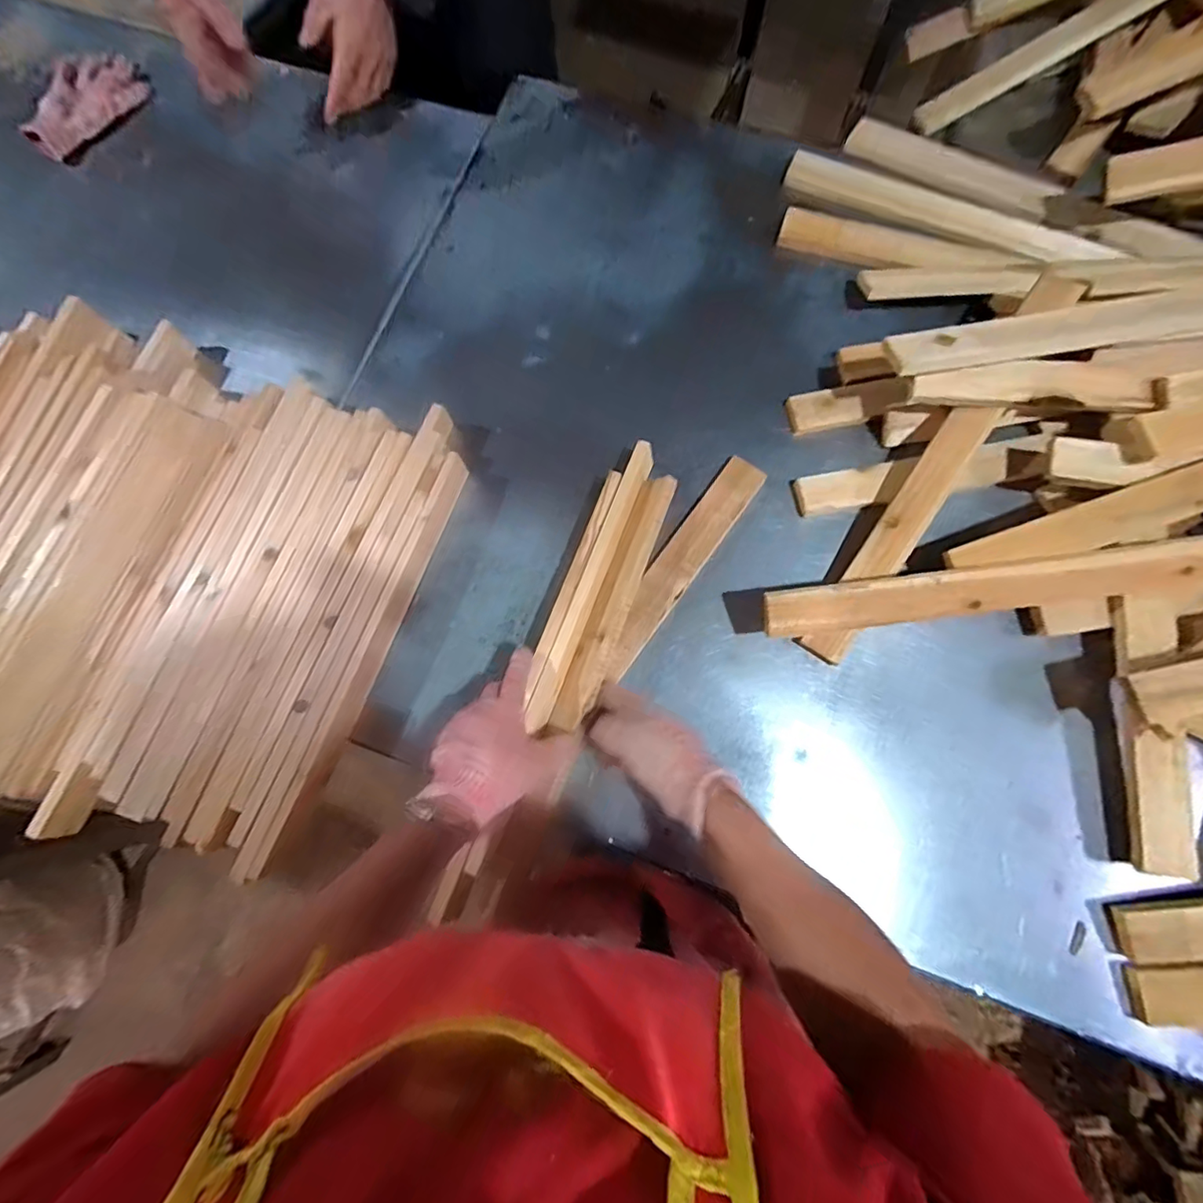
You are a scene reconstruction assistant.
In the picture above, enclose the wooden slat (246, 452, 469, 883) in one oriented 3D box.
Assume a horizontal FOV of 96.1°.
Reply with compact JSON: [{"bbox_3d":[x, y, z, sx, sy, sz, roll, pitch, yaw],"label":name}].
[{"bbox_3d":[-0.261,0.060,0.618,0.022,0.052,0.491,21,78,6],"label":"wooden slat"}]

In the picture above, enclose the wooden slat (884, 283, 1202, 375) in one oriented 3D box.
[{"bbox_3d":[0.562,-0.307,0.589,0.500,0.025,0.057,-10,76,0],"label":"wooden slat"}]

